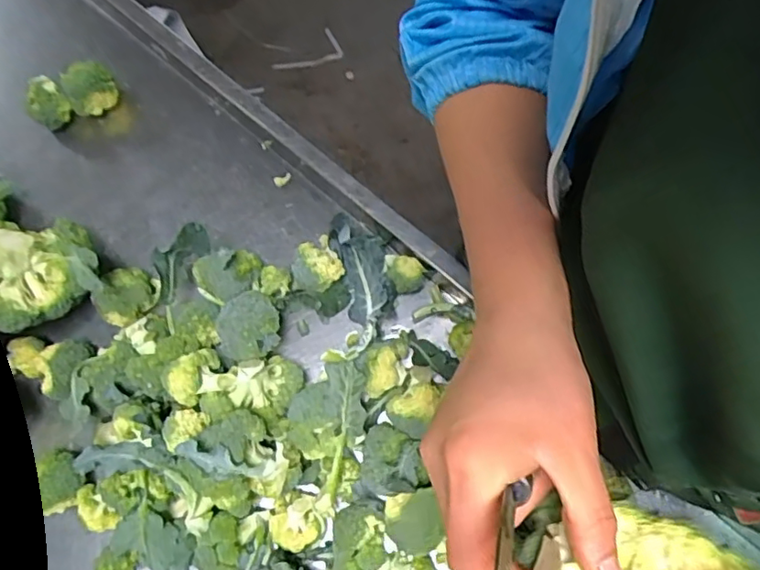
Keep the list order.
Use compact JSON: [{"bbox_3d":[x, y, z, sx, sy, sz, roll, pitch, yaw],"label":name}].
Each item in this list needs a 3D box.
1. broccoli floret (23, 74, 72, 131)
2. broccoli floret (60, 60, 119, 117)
[{"bbox_3d":[-0.382,-0.205,0.671,0.047,0.057,0.043,-40,76,-10],"label":"broccoli floret"},{"bbox_3d":[-0.330,-0.222,0.671,0.056,0.058,0.041,-34,75,-9],"label":"broccoli floret"}]

